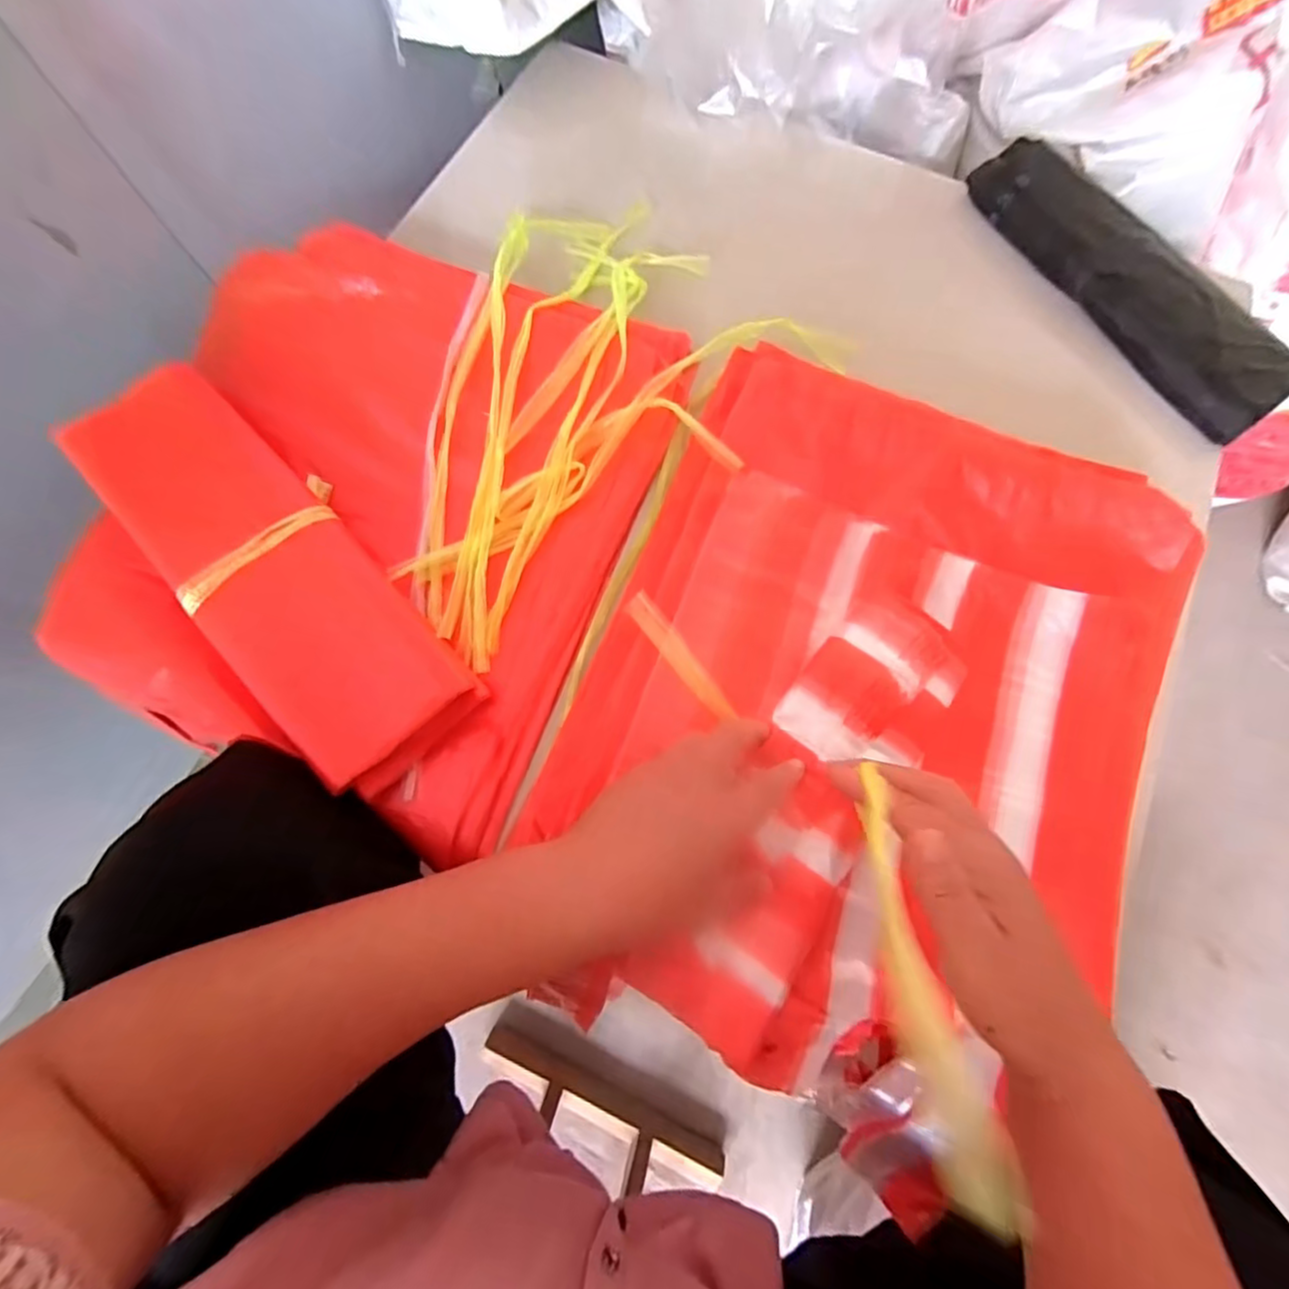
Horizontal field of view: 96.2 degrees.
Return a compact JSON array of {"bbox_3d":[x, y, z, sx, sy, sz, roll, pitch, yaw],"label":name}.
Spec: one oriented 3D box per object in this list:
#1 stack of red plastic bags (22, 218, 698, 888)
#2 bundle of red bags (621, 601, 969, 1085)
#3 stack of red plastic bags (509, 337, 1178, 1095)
[{"bbox_3d":[-0.190,-0.115,0.453,0.406,0.055,0.450,22,76,5],"label":"stack of red plastic bags"},{"bbox_3d":[0.111,0.105,0.370,0.099,0.032,0.295,30,75,7],"label":"bundle of red bags"},{"bbox_3d":[0.153,0.039,0.404,0.387,0.053,0.480,23,76,5],"label":"stack of red plastic bags"}]

